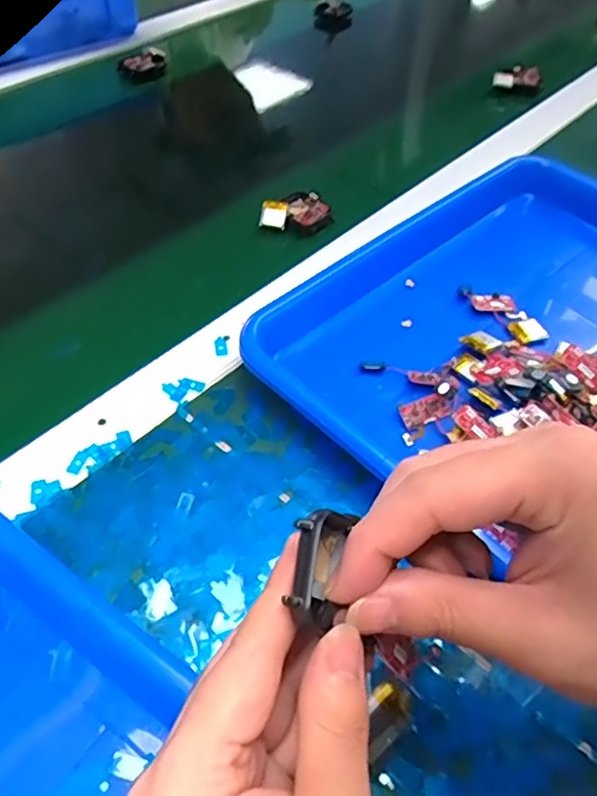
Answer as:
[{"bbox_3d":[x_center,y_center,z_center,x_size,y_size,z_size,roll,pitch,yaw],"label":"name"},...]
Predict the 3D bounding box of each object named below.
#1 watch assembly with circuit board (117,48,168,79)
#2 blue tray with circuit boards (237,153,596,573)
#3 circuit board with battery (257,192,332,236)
[{"bbox_3d":[-0.168,-0.360,0.672,0.050,0.016,0.040,-9,53,-10],"label":"watch assembly with circuit board"},{"bbox_3d":[0.154,-0.048,0.413,0.336,0.037,0.266,-37,62,-27],"label":"blue tray with circuit boards"},{"bbox_3d":[-0.001,-0.149,0.503,0.045,0.019,0.052,34,58,22],"label":"circuit board with battery"}]

